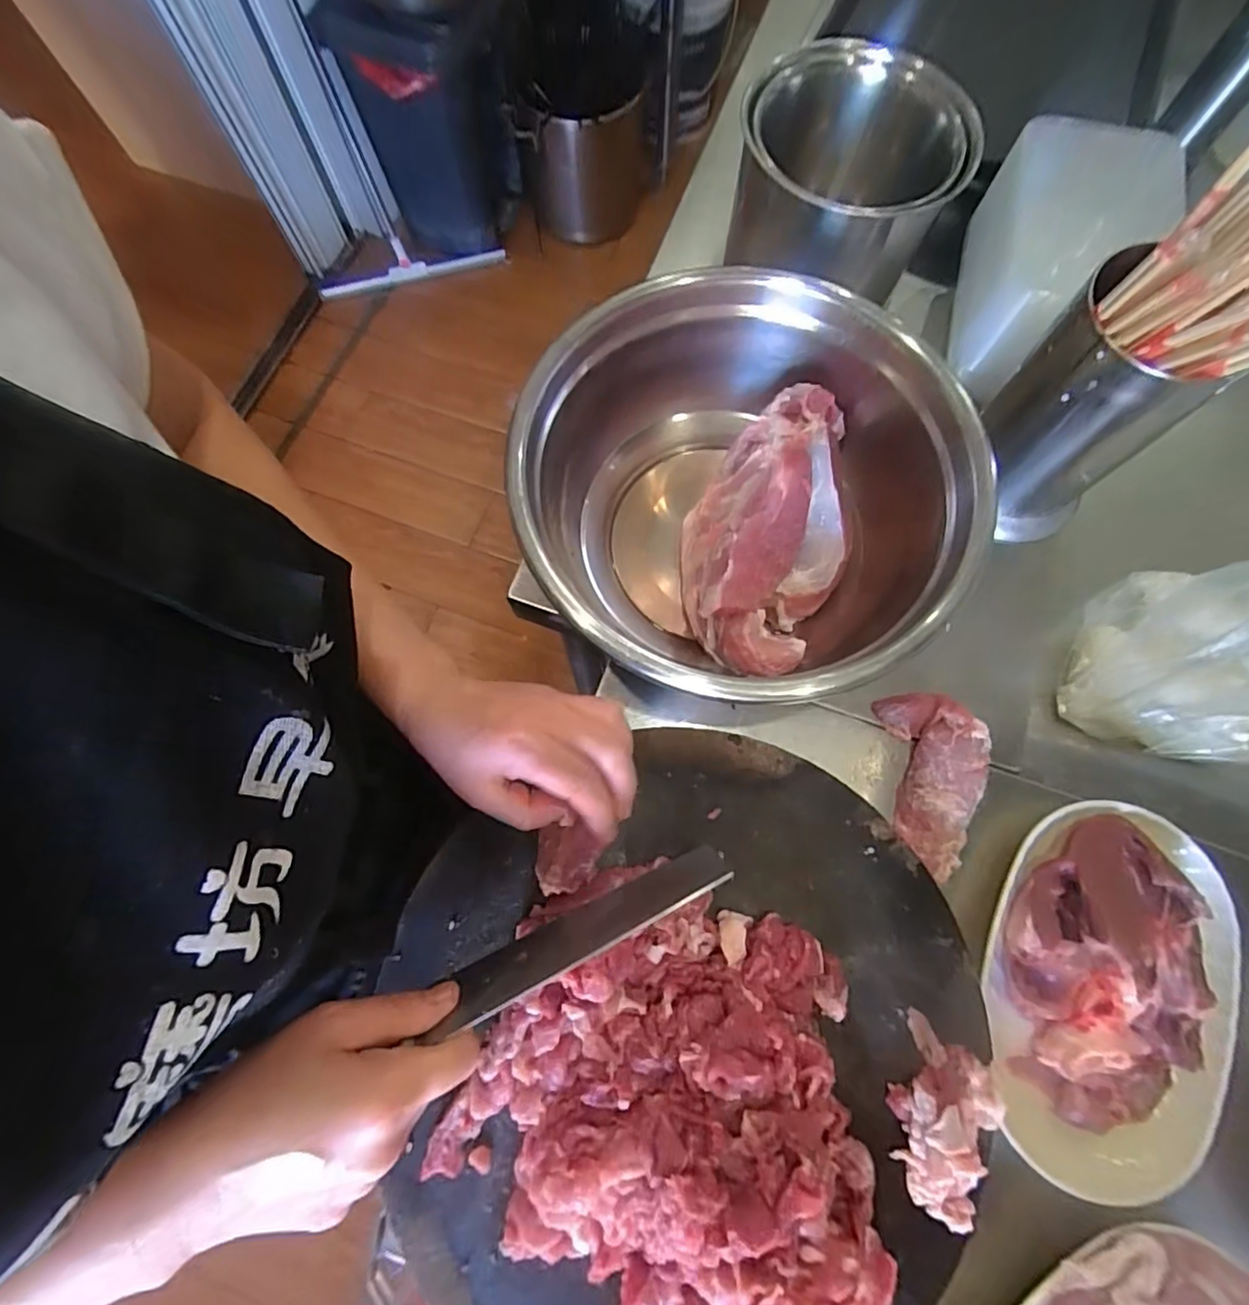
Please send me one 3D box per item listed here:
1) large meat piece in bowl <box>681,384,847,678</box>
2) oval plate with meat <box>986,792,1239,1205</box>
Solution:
[{"bbox_3d":[0.099,-0.085,0.407,0.108,0.073,0.205,17,75,5],"label":"large meat piece in bowl"},{"bbox_3d":[0.296,0.203,0.355,0.144,0.043,0.220,32,77,8],"label":"oval plate with meat"}]

